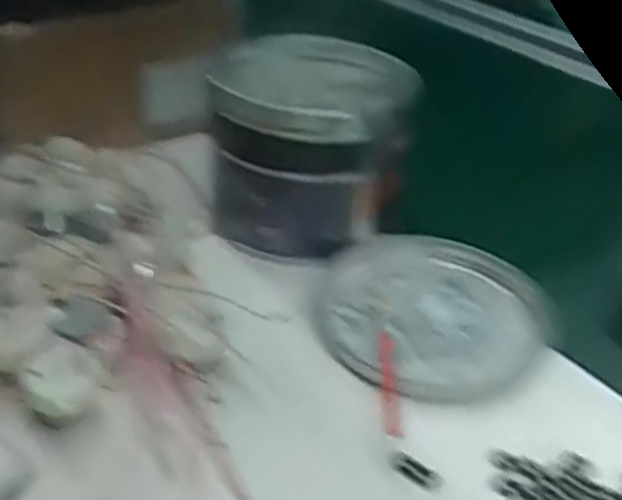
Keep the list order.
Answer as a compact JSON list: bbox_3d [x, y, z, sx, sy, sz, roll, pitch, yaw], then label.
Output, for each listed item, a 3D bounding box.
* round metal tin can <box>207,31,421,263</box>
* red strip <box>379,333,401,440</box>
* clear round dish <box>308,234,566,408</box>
[{"bbox_3d":[-0.004,-0.070,0.465,0.121,0.115,0.105,4,35,-2],"label":"round metal tin can"},{"bbox_3d":[0.038,0.065,0.350,0.009,0.004,0.073,23,28,-10],"label":"red strip"},{"bbox_3d":[0.072,0.035,0.412,0.133,0.017,0.123,4,35,-3],"label":"clear round dish"}]

